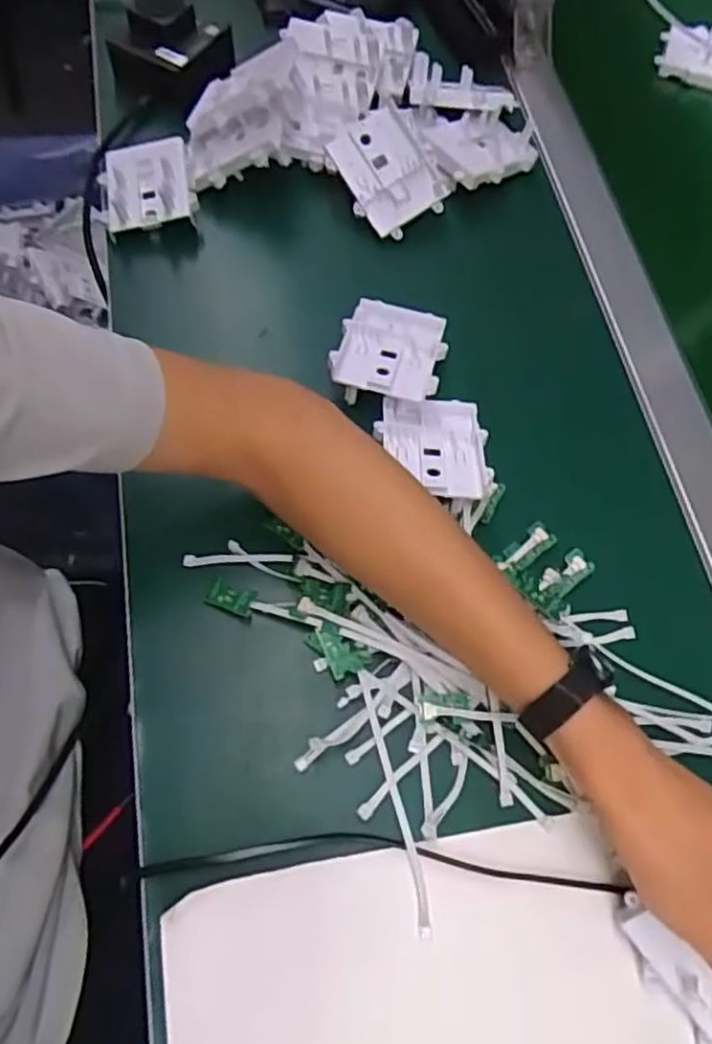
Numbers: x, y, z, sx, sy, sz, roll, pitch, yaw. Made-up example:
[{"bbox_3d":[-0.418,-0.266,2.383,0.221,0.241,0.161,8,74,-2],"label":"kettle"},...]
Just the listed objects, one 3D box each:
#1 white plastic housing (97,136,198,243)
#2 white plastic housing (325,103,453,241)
[{"bbox_3d":[-0.156,-0.249,0.522,0.065,0.022,0.078,-17,66,4],"label":"white plastic housing"},{"bbox_3d":[0.022,-0.255,0.521,0.067,0.017,0.089,-36,87,4],"label":"white plastic housing"}]

